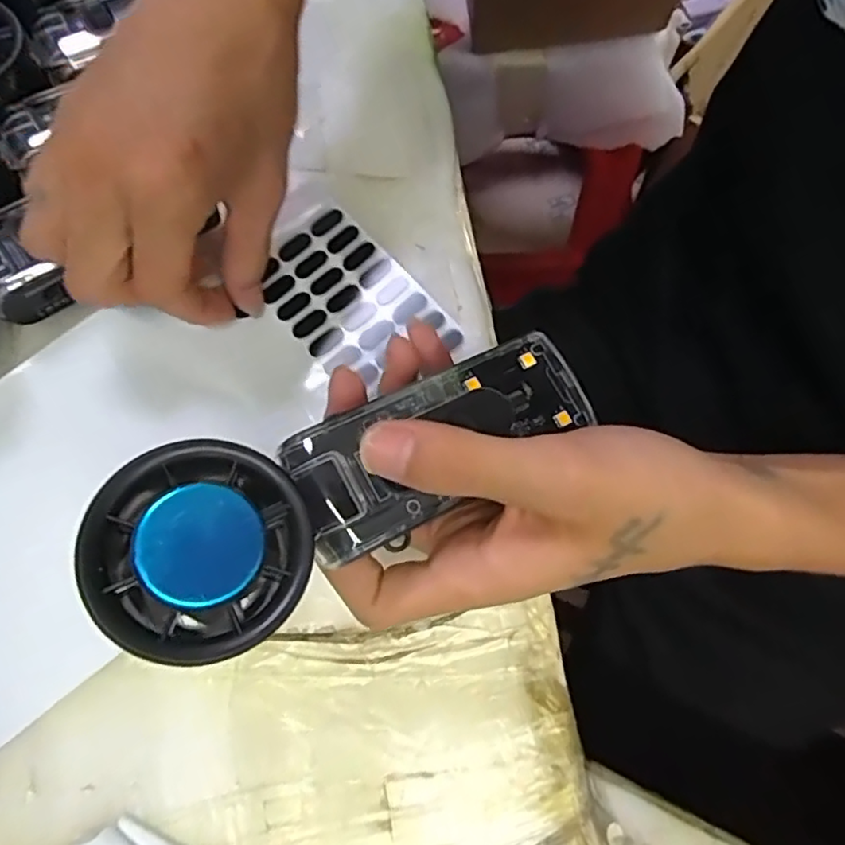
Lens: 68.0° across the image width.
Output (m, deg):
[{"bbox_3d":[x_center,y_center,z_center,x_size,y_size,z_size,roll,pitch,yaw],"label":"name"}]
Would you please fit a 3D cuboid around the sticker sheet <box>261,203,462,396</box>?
[{"bbox_3d":[-0.037,-0.058,0.294,0.059,0.005,0.097,-38,75,-10],"label":"sticker sheet"}]

